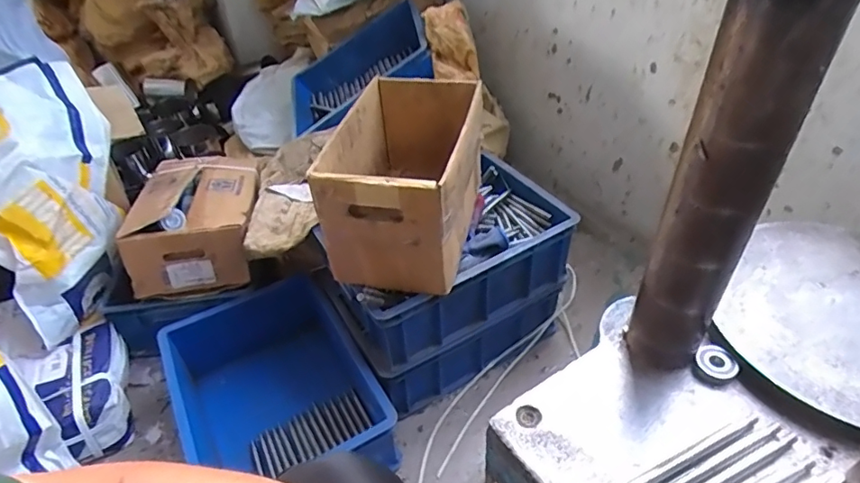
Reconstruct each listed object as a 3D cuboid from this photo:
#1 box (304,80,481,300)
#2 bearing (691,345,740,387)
[{"bbox_3d":[-0.034,-0.108,0.843,0.201,0.191,0.349,4,42,9],"label":"box"},{"bbox_3d":[0.260,0.114,0.477,0.033,0.015,0.034,-2,41,2],"label":"bearing"}]

